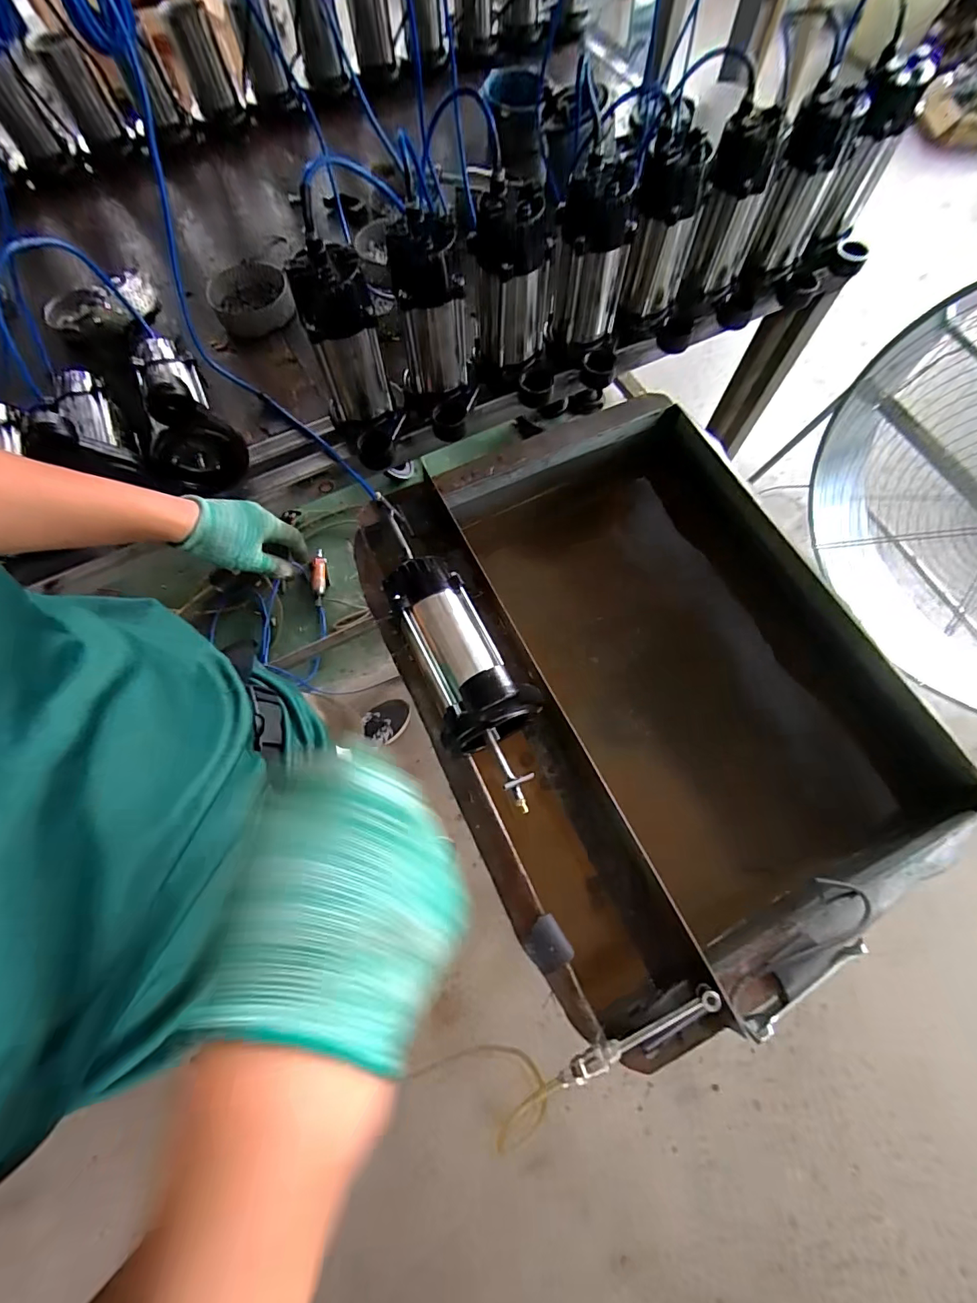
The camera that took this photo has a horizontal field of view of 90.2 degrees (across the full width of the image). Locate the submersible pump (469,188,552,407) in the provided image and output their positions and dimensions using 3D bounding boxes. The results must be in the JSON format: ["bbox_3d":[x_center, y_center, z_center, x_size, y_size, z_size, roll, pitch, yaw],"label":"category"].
[{"bbox_3d":[0.037,-0.497,0.714,0.115,0.232,0.122,-4,69,-1],"label":"submersible pump"}]

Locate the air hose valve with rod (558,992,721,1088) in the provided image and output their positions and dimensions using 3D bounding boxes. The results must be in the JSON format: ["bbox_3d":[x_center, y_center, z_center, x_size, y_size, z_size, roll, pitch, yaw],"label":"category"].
[{"bbox_3d":[0.145,0.375,0.470,0.171,0.019,0.019,-31,71,4],"label":"air hose valve with rod"}]

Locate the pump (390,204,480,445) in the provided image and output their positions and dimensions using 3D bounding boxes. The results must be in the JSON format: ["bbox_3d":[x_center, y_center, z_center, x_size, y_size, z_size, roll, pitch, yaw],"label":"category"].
[{"bbox_3d":[-0.071,-0.438,0.678,0.105,0.221,0.143,-20,70,-7],"label":"pump"}]

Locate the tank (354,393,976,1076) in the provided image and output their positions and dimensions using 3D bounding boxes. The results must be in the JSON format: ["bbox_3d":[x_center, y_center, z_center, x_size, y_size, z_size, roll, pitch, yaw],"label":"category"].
[{"bbox_3d":[0.206,0.032,0.703,0.600,0.241,0.783,-27,71,-9],"label":"tank"}]

